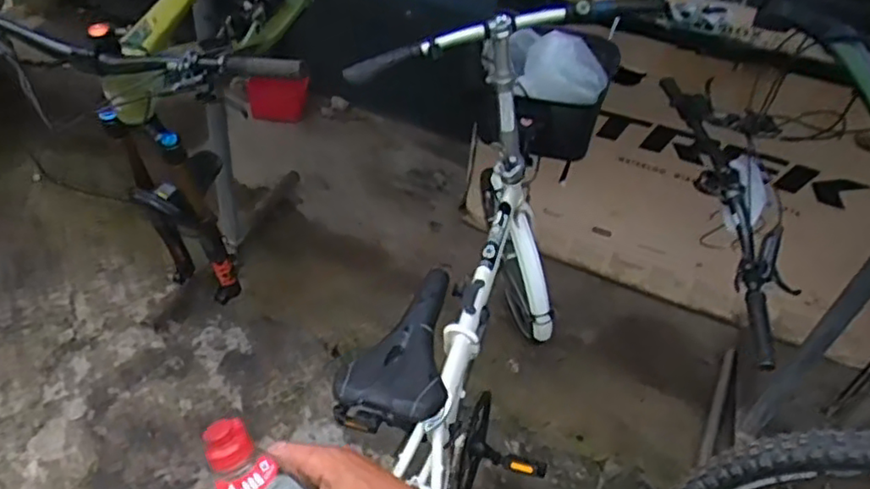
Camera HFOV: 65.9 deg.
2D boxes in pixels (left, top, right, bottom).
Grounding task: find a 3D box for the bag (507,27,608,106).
[{"bbox_3d":[0.261,-0.411,1.520,0.286,0.171,0.072,35,44,28],"label":"bag"}]

